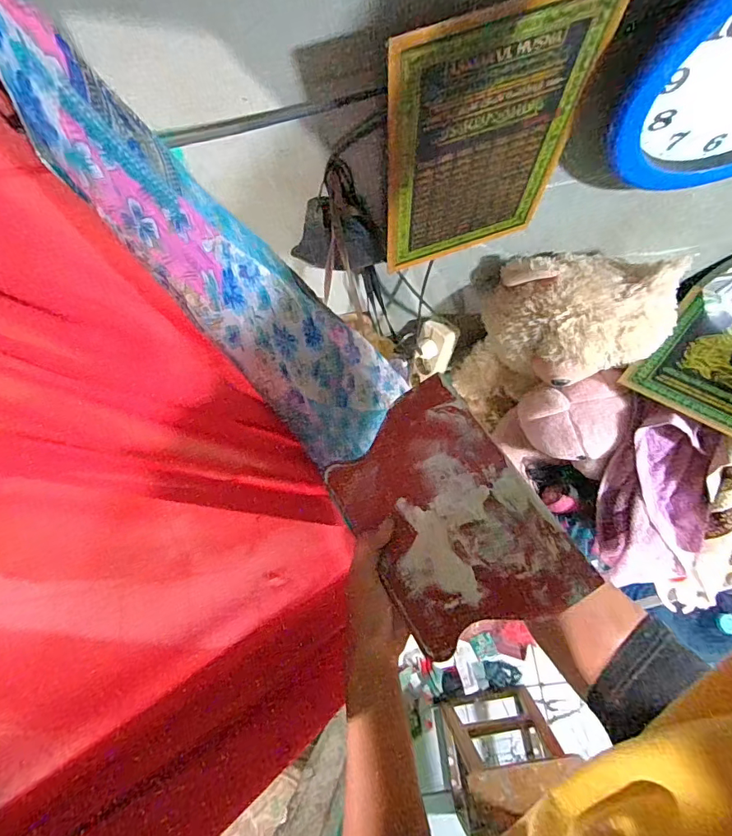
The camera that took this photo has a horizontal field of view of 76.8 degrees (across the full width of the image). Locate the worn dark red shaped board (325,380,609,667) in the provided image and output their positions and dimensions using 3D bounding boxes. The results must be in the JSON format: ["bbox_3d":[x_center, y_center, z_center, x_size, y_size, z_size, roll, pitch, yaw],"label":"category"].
[{"bbox_3d":[0.065,0.079,0.381,0.141,0.005,0.201,-34,69,-1],"label":"worn dark red shaped board"}]

